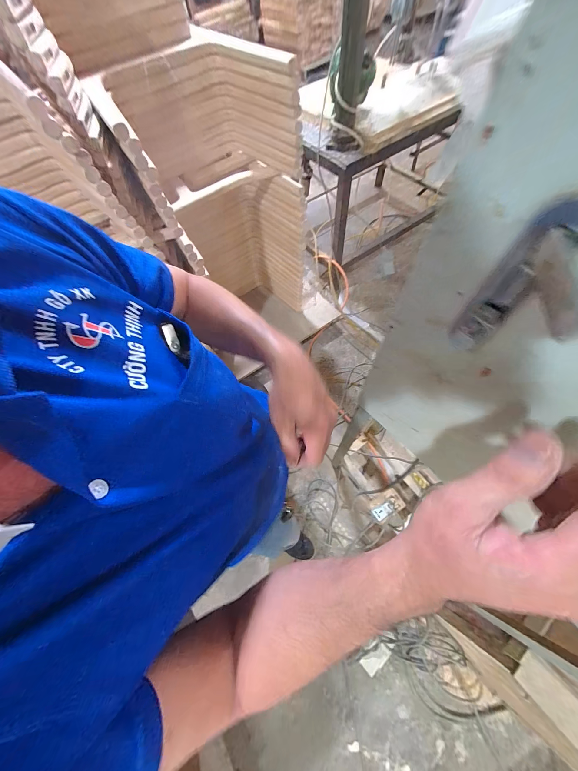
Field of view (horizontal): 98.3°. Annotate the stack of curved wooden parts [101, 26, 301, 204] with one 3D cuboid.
[{"bbox_3d":[-0.264,-0.962,0.909,0.598,0.326,0.324,-2,64,4],"label":"stack of curved wooden parts"}]

